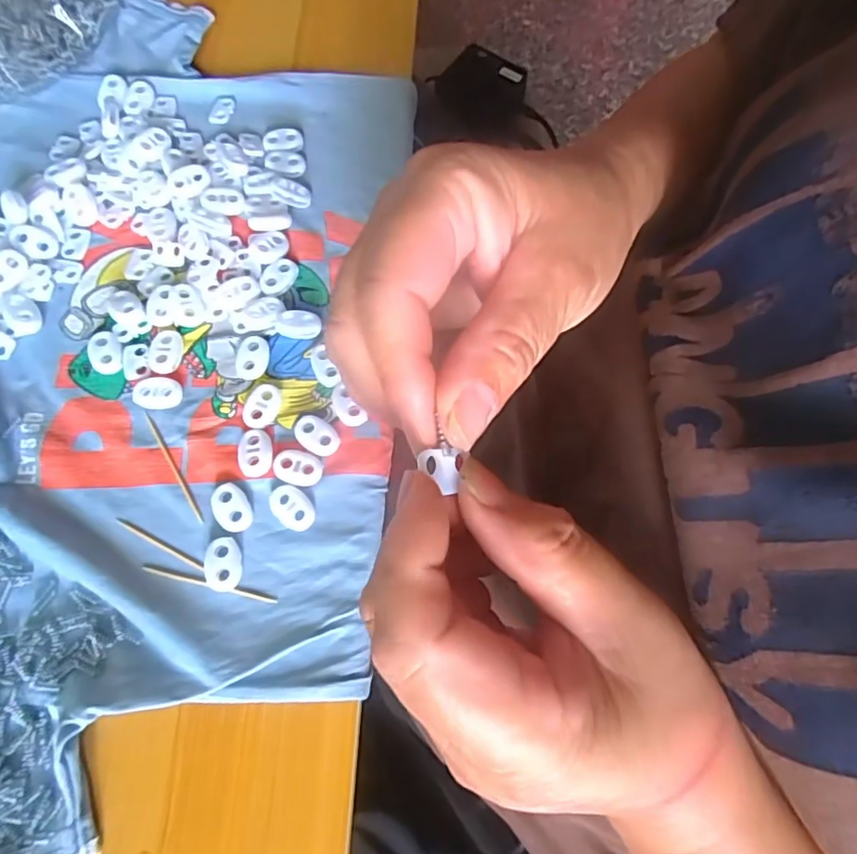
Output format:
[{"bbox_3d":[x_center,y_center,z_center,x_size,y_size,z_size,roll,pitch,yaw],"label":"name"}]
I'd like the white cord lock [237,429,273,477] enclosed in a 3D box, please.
[{"bbox_3d":[-0.080,0.012,0.262,0.015,0.006,0.022,-10,72,-5],"label":"white cord lock"}]

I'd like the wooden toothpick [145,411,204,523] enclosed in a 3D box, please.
[{"bbox_3d":[-0.118,0.018,0.261,0.004,0.004,0.060,-31,75,-11],"label":"wooden toothpick"}]

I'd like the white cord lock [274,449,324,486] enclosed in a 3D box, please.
[{"bbox_3d":[-0.060,0.018,0.259,0.022,0.004,0.015,13,72,2],"label":"white cord lock"}]

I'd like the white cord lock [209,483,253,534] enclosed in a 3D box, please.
[{"bbox_3d":[-0.088,0.035,0.255,0.015,0.005,0.023,-28,75,-11],"label":"white cord lock"}]

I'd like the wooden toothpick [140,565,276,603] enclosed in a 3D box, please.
[{"bbox_3d":[-0.095,0.068,0.246,0.060,0.004,0.004,13,72,2],"label":"wooden toothpick"}]

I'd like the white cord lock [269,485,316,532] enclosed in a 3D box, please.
[{"bbox_3d":[-0.061,0.037,0.255,0.023,0.004,0.015,38,74,10],"label":"white cord lock"}]

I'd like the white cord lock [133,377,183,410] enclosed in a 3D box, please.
[{"bbox_3d":[-0.130,-0.016,0.272,0.022,0.004,0.015,-2,72,-3],"label":"white cord lock"}]

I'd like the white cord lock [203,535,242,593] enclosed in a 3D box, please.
[{"bbox_3d":[-0.089,0.059,0.246,0.015,0.006,0.022,-14,73,-7],"label":"white cord lock"}]

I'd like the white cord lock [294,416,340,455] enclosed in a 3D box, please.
[{"bbox_3d":[-0.052,0.004,0.265,0.023,0.004,0.016,37,74,10],"label":"white cord lock"}]

